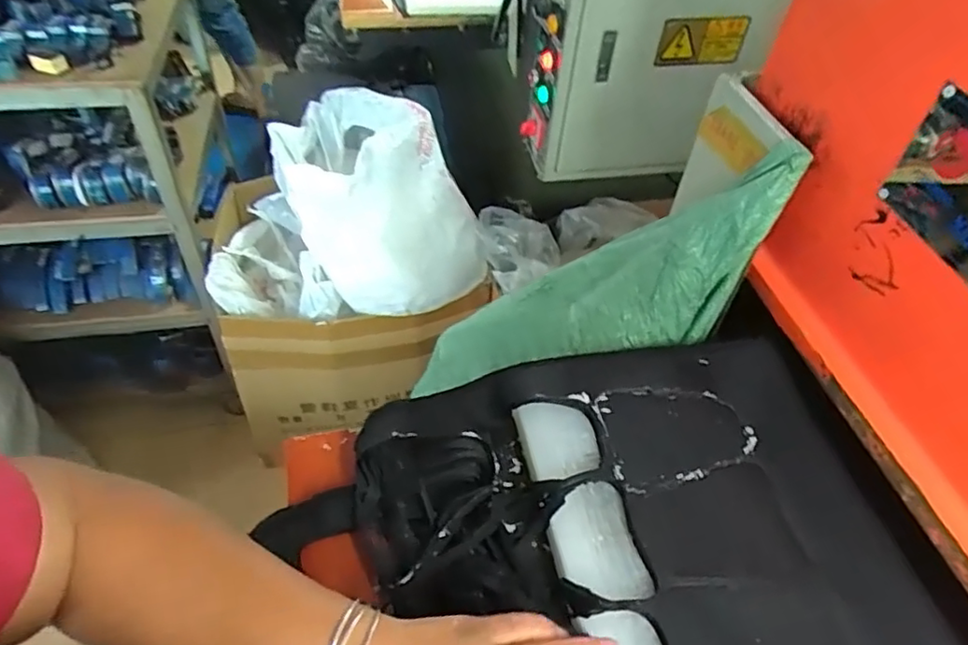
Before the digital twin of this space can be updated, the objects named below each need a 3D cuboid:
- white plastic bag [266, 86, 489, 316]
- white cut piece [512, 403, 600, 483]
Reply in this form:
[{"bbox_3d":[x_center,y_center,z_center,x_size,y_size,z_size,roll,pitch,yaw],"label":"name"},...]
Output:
[{"bbox_3d":[-0.235,-0.293,1.354,0.374,0.293,0.513,-15,50,-20],"label":"white plastic bag"},{"bbox_3d":[0.072,0.116,0.601,0.068,0.025,0.080,-9,50,-10],"label":"white cut piece"}]

